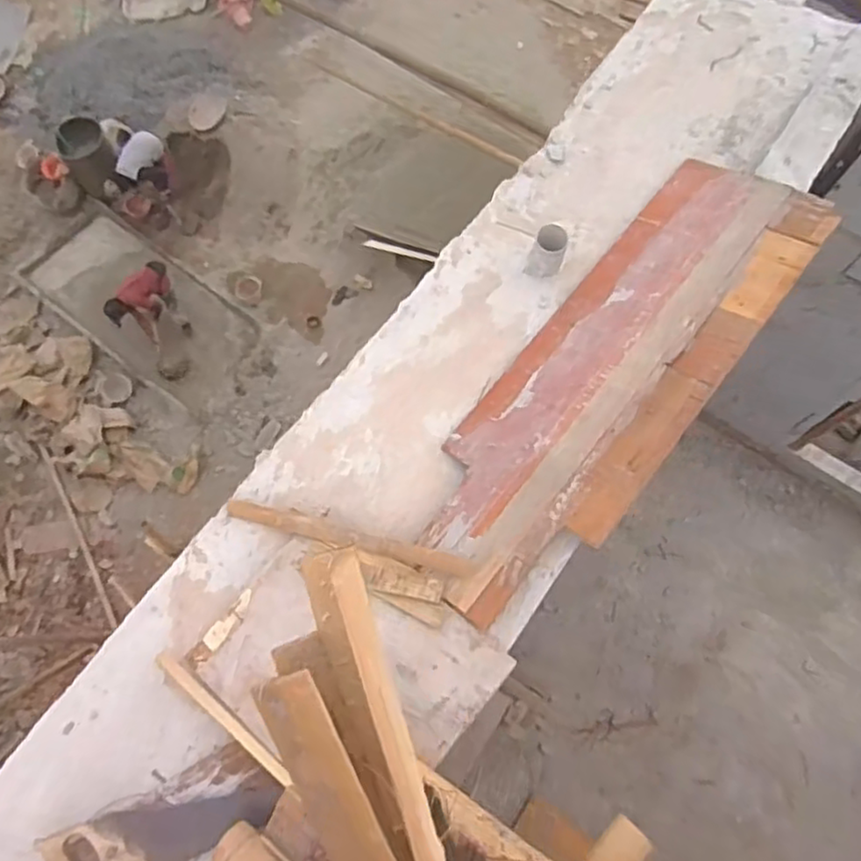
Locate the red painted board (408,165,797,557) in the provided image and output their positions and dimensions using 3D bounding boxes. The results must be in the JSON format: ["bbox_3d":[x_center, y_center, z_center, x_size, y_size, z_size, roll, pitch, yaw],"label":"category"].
[{"bbox_3d":[0.378,-0.185,1.512,0.284,0.016,1.108,30,74,31],"label":"red painted board"}]

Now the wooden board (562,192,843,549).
[{"bbox_3d":[0.566,-0.148,1.432,0.112,0.027,0.922,32,75,27],"label":"wooden board"}]

